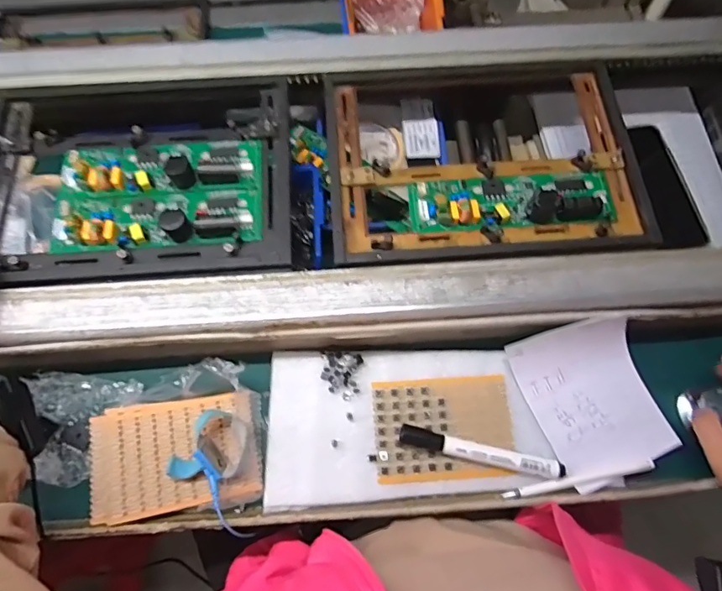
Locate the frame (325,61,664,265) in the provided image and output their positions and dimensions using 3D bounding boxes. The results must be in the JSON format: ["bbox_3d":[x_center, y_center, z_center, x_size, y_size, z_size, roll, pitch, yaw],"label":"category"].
[{"bbox_3d":[0.117,-0.142,0.461,0.287,0.032,0.230,-4,70,-1],"label":"frame"}]

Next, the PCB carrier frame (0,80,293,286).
[{"bbox_3d":[-0.218,-0.121,0.455,0.296,0.033,0.222,-3,70,-1],"label":"PCB carrier frame"}]

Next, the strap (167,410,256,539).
[{"bbox_3d":[-0.123,0.147,0.386,0.062,0.022,0.103,-10,71,-3],"label":"strap"}]

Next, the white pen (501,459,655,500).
[{"bbox_3d":[0.184,0.156,0.396,0.126,0.014,0.009,-10,71,-4],"label":"white pen"}]

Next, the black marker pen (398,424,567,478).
[{"bbox_3d":[0.102,0.132,0.395,0.138,0.016,0.017,12,71,4],"label":"black marker pen"}]

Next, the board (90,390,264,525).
[{"bbox_3d":[-0.157,0.133,0.396,0.139,0.014,0.088,-12,71,-4],"label":"board"}]

